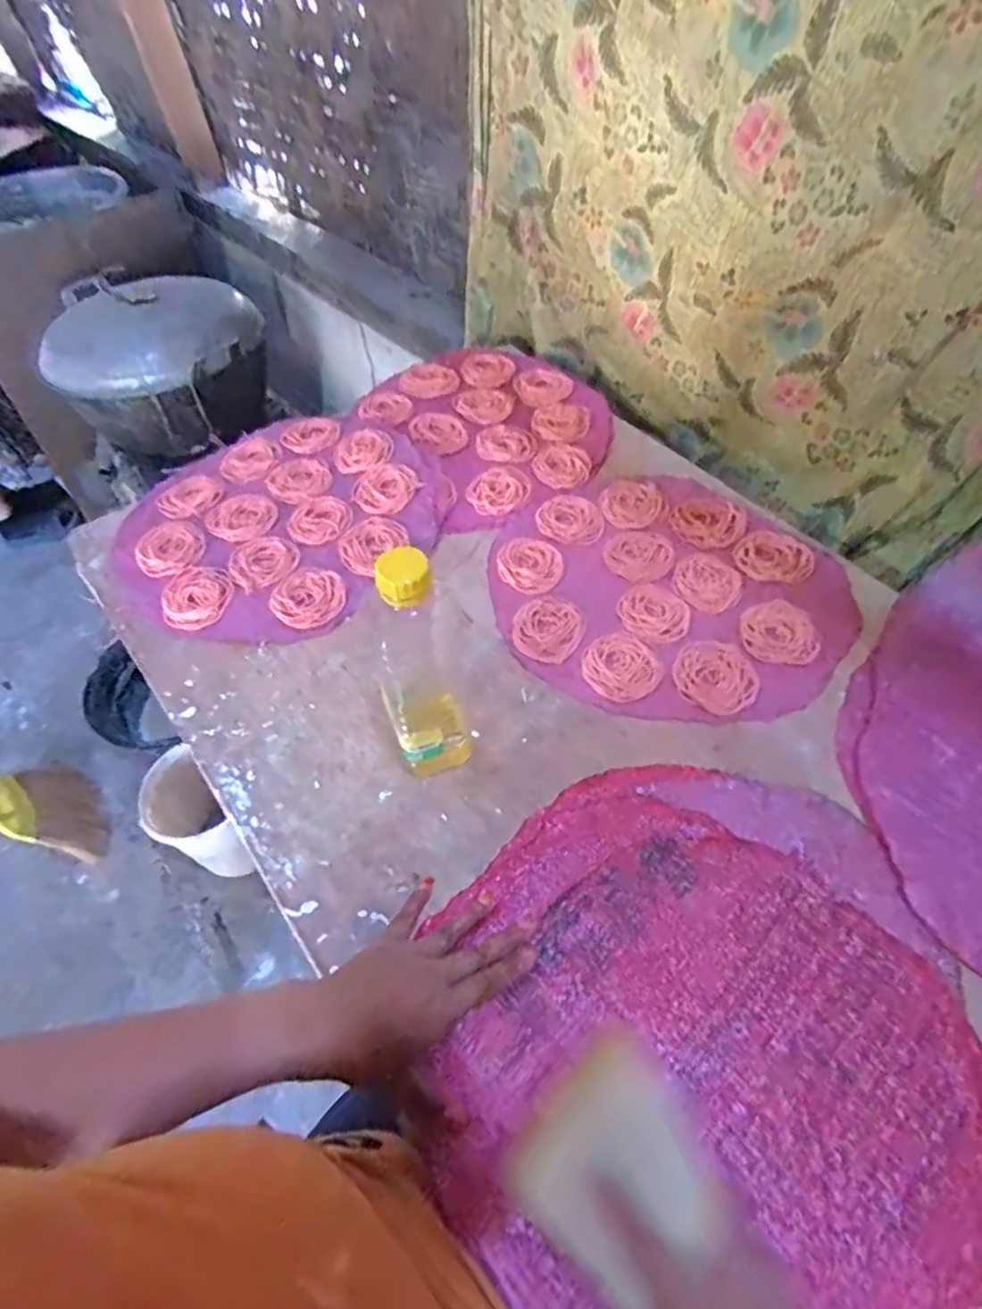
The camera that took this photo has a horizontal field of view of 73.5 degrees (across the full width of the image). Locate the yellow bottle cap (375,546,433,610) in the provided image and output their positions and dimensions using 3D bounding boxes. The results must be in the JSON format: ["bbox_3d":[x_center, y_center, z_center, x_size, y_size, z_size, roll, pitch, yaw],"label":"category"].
[{"bbox_3d":[-0.054,-0.049,0.415,0.033,0.024,0.029,-8,52,-2],"label":"yellow bottle cap"}]

